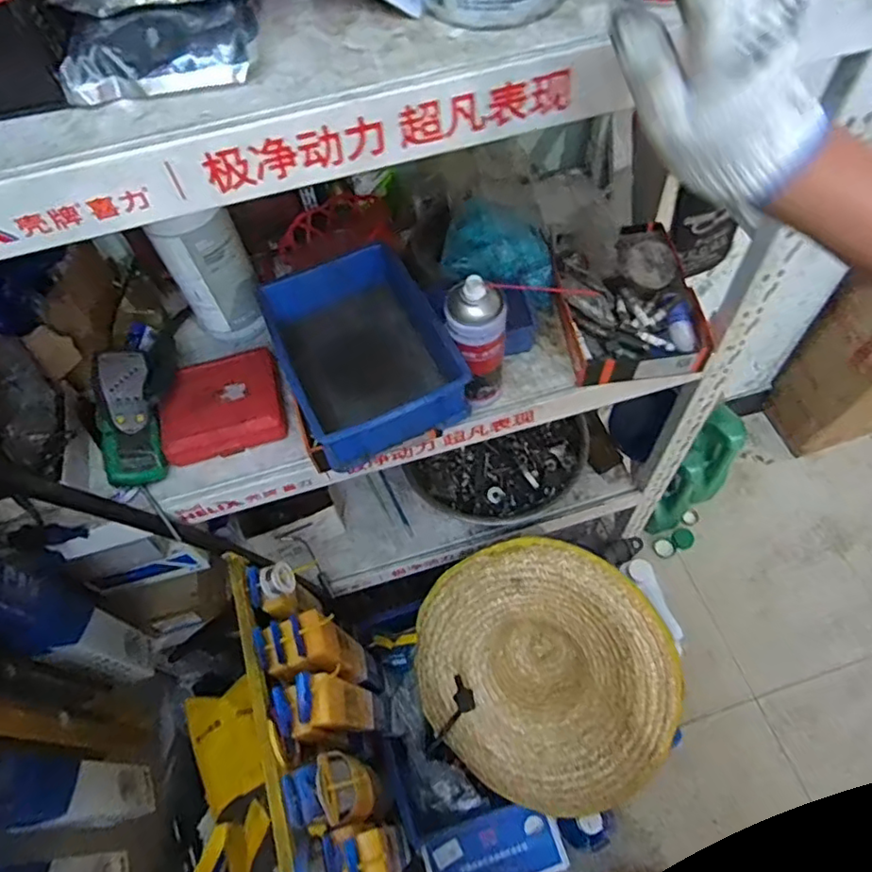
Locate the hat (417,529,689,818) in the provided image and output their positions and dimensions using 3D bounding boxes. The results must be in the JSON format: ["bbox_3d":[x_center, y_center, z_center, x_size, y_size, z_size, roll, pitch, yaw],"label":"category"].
[{"bbox_3d":[0.190,0.420,1.096,0.470,0.148,0.470,1,93,20],"label":"hat"}]

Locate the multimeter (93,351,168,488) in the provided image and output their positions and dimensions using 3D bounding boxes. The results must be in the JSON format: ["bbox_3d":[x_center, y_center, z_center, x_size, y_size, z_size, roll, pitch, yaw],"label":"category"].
[{"bbox_3d":[-0.368,-0.024,0.724,0.064,0.036,0.173,-16,73,-6],"label":"multimeter"}]

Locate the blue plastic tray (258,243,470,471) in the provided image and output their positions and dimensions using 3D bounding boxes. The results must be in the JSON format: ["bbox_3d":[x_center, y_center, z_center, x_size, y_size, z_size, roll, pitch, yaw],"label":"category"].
[{"bbox_3d":[-0.088,-0.101,0.706,0.172,0.084,0.247,-24,60,-10],"label":"blue plastic tray"}]

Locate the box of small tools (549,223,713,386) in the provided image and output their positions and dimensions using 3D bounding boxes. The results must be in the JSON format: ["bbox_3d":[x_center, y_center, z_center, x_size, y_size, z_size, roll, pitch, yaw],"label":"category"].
[{"bbox_3d":[0.244,-0.180,0.779,0.166,0.067,0.221,-6,59,1],"label":"box of small tools"}]

